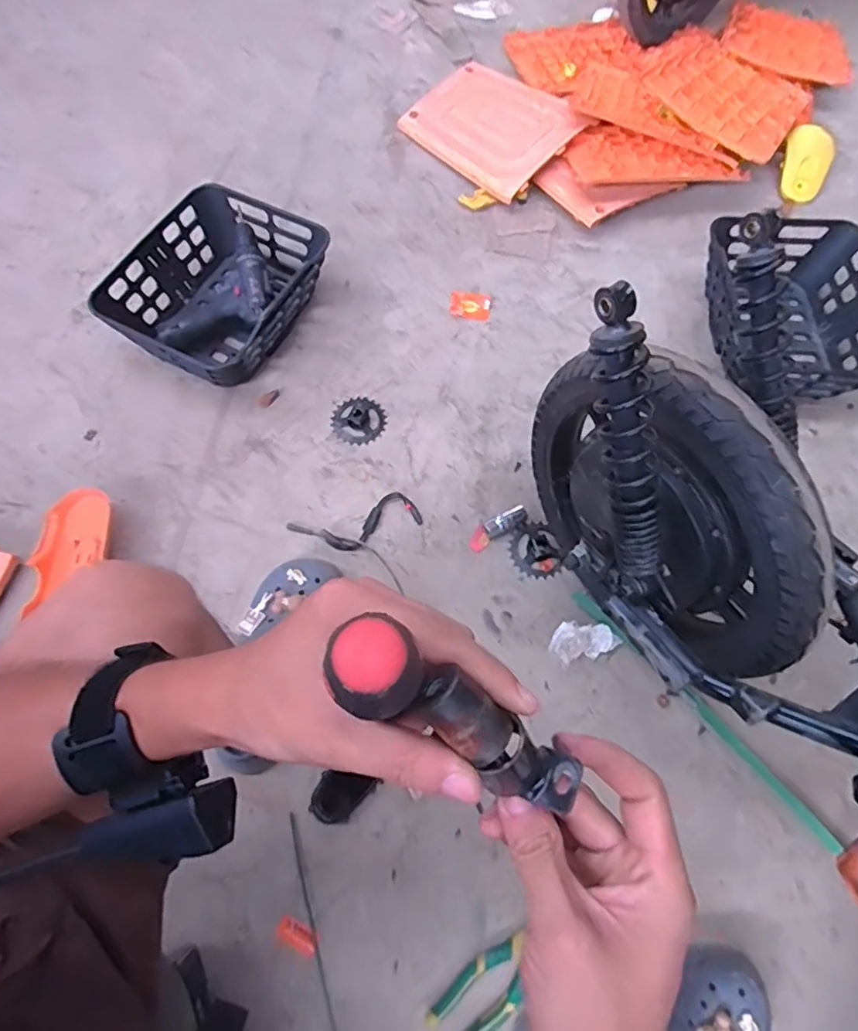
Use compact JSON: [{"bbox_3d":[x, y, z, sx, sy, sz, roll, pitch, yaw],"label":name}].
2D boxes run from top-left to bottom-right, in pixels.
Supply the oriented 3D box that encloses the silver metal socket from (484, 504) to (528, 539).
[{"bbox_3d":[0.117,0.008,0.876,0.072,0.026,0.027,-26,70,-13],"label":"silver metal socket"}]

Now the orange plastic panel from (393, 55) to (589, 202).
[{"bbox_3d":[0.134,-0.824,1.228,0.345,0.026,0.295,40,78,19],"label":"orange plastic panel"}]

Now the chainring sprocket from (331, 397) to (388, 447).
[{"bbox_3d":[-0.114,-0.155,0.953,0.085,0.010,0.088,1,66,-2],"label":"chainring sprocket"}]

